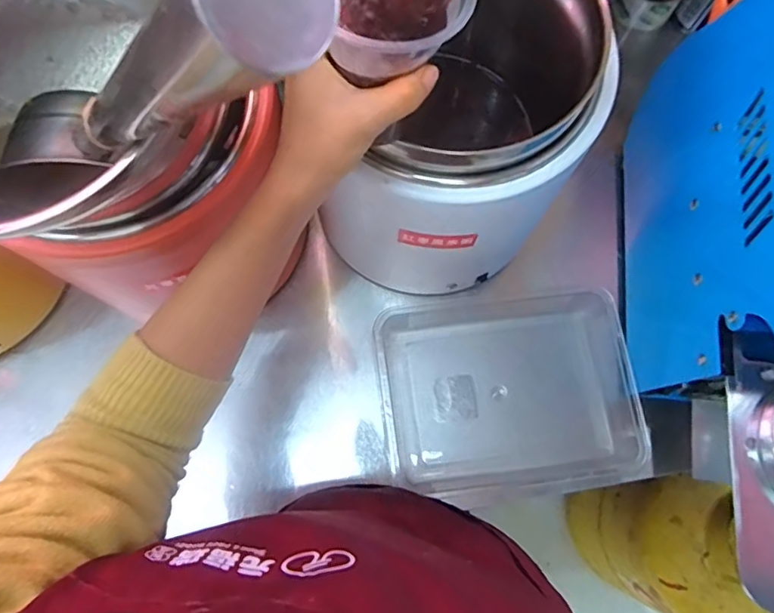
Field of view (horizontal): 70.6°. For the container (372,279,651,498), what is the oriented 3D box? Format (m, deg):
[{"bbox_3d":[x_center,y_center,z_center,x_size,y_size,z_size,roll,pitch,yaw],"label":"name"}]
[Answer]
[{"bbox_3d":[0.135,0.093,0.614,0.270,0.045,0.217,-4,75,-3],"label":"container"}]

